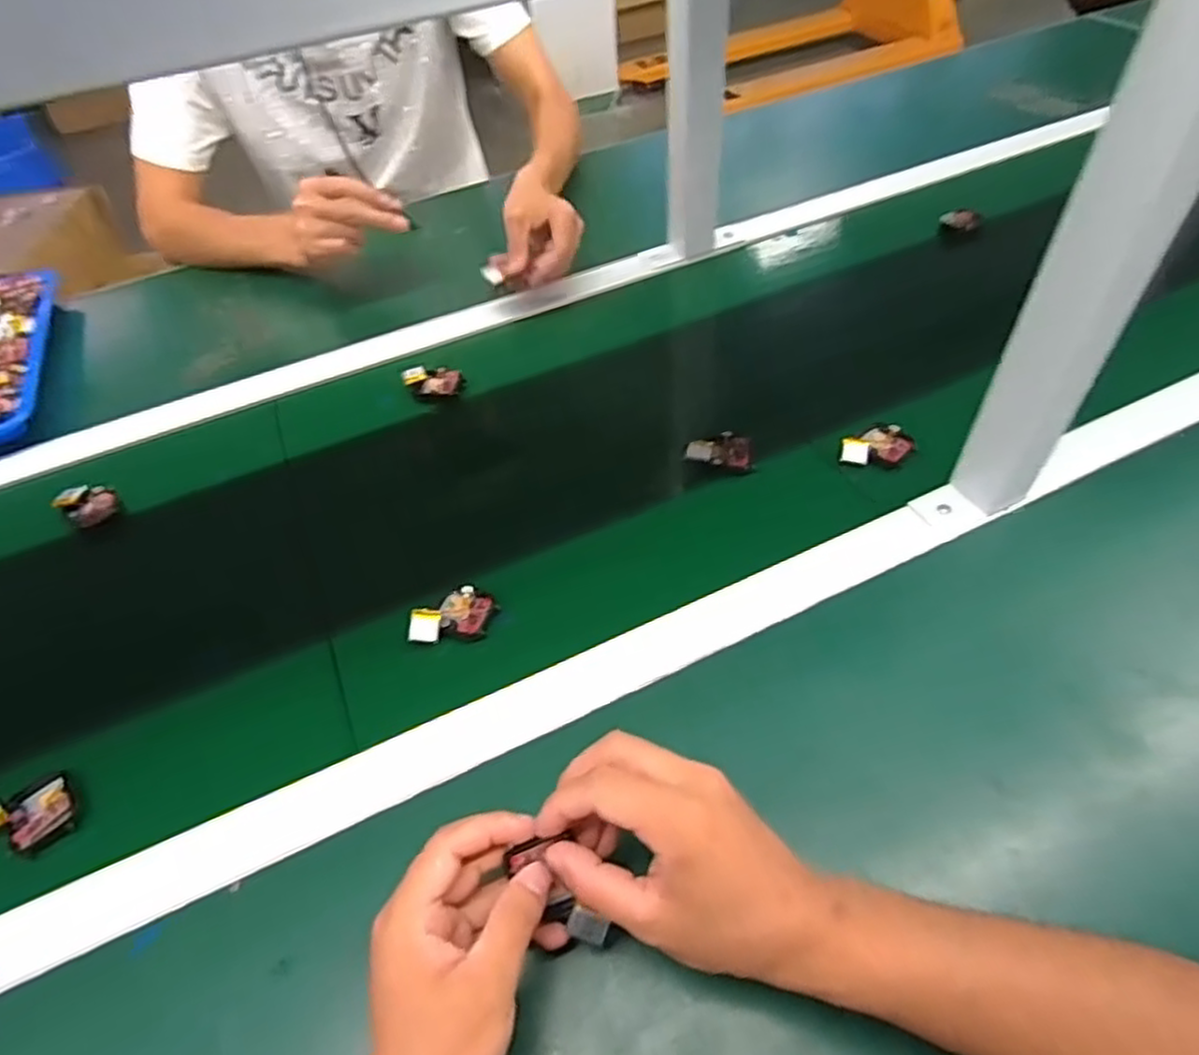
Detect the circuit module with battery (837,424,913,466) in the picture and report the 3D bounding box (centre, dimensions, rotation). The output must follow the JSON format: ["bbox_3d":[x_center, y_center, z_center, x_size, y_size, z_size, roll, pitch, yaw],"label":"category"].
[{"bbox_3d":[0.227,-0.067,0.583,0.054,0.013,0.041,11,51,15],"label":"circuit module with battery"}]

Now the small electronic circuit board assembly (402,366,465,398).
[{"bbox_3d":[-0.157,-0.140,0.678,0.056,0.018,0.029,-4,49,3],"label":"small electronic circuit board assembly"}]

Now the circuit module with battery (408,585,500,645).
[{"bbox_3d":[-0.102,0.064,0.499,0.040,0.021,0.057,26,57,25],"label":"circuit module with battery"}]

